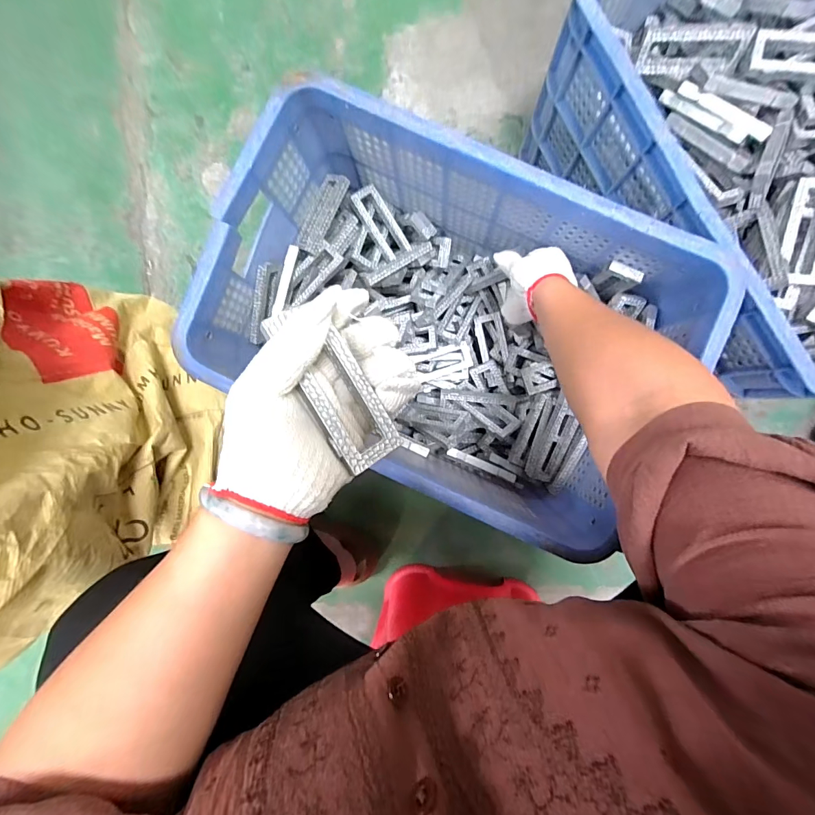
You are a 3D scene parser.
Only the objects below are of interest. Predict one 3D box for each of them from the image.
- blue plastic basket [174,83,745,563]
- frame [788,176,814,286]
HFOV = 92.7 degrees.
[{"bbox_3d":[0.047,-0.099,0.521,0.526,0.240,0.350,27,93,2],"label":"blue plastic basket"},{"bbox_3d":[0.429,-0.188,0.411,0.037,0.020,0.112,11,101,45],"label":"frame"}]

